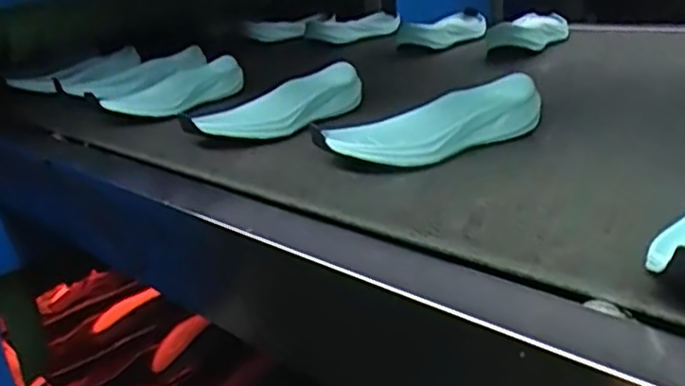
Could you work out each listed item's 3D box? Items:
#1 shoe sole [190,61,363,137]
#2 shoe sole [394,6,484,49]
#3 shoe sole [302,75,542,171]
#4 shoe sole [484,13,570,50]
[{"bbox_3d":[-0.064,-0.093,0.708,0.191,0.038,0.060,-26,27,-27],"label":"shoe sole"},{"bbox_3d":[0.164,-0.259,1.082,0.089,0.043,0.213,5,29,36],"label":"shoe sole"},{"bbox_3d":[0.075,-0.055,0.587,0.197,0.042,0.074,-18,24,-27],"label":"shoe sole"},{"bbox_3d":[0.269,-0.228,0.975,0.067,0.044,0.196,4,29,35],"label":"shoe sole"}]

